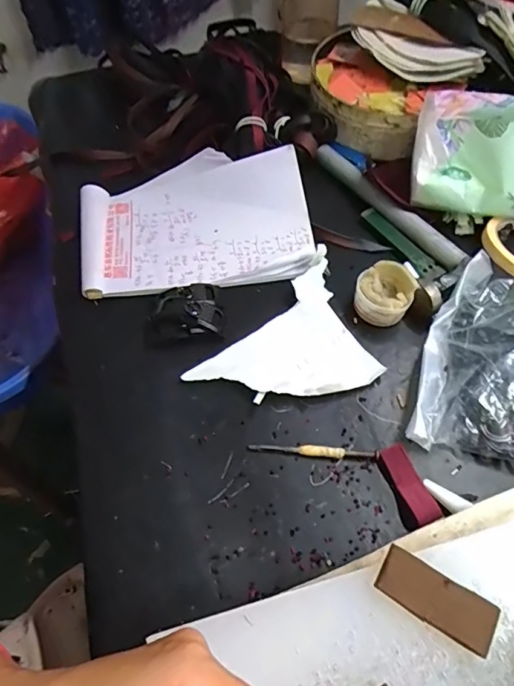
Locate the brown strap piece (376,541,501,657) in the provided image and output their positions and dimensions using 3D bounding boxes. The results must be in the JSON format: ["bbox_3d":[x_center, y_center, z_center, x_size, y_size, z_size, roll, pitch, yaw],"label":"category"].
[{"bbox_3d":[0.095,0.136,0.250,0.060,0.008,0.025,28,63,19],"label":"brown strap piece"}]

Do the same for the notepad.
[{"bbox_3d":[-0.061,-0.122,0.448,0.217,0.041,0.148,-9,57,-2],"label":"notepad"}]

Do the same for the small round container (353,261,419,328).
[{"bbox_3d":[0.108,-0.042,0.398,0.045,0.032,0.044,-2,57,2],"label":"small round container"}]

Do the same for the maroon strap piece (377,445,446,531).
[{"bbox_3d":[0.104,0.101,0.330,0.024,0.012,0.055,-20,59,-9],"label":"maroon strap piece"}]

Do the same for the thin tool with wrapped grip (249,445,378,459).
[{"bbox_3d":[0.041,0.080,0.346,0.094,0.005,0.008,1,58,4],"label":"thin tool with wrapped grip"}]

